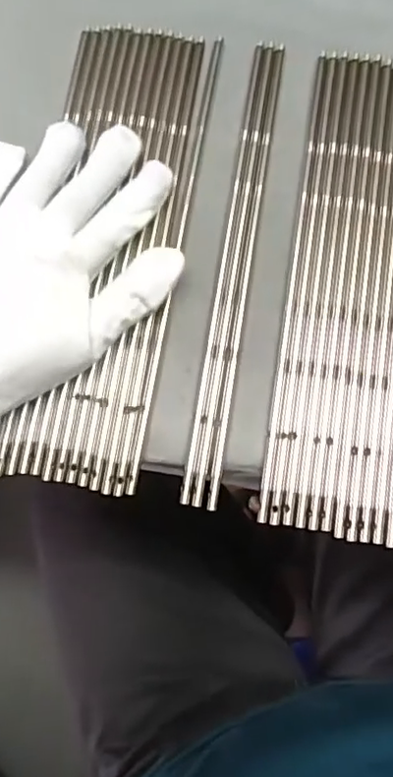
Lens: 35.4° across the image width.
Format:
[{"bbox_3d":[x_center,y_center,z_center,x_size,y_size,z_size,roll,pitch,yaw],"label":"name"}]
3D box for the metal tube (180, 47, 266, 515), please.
[{"bbox_3d":[0.016,-0.067,0.318,0.007,0.006,0.249,9,81,4],"label":"metal tube"}]

